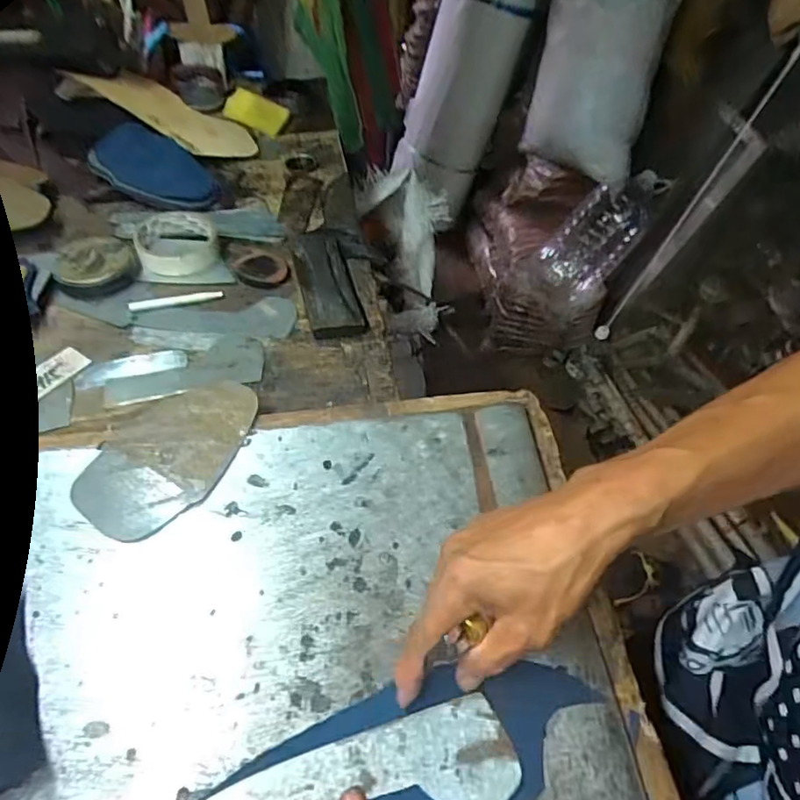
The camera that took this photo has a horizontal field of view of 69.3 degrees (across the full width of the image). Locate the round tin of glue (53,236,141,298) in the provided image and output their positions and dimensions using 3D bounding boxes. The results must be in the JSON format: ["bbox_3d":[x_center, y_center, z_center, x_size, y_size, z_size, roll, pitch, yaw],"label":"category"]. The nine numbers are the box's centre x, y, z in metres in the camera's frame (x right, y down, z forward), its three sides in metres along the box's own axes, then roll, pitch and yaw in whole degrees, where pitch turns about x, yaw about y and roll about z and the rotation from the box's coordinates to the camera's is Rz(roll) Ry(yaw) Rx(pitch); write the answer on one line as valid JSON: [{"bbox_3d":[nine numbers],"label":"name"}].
[{"bbox_3d":[-0.307,-0.137,0.588,0.076,0.023,0.072,3,49,-5],"label":"round tin of glue"}]

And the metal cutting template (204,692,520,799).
[{"bbox_3d":[-0.039,0.219,0.313,0.210,0.004,0.054,-13,55,-12],"label":"metal cutting template"}]

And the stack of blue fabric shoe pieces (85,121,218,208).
[{"bbox_3d":[-0.306,-0.297,0.733,0.146,0.018,0.109,17,55,-18],"label":"stack of blue fabric shoe pieces"}]

